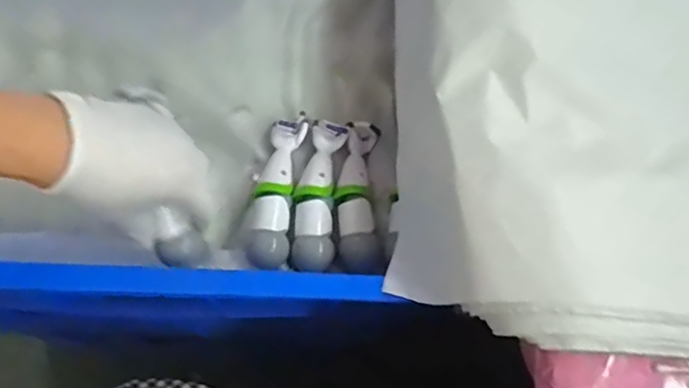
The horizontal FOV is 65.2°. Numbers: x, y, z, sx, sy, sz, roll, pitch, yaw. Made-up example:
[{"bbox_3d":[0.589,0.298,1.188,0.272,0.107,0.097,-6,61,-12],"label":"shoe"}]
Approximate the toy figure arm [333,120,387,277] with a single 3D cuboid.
[{"bbox_3d":[0.013,0.002,0.479,0.040,0.028,0.141,1,70,-7],"label":"toy figure arm"}]

